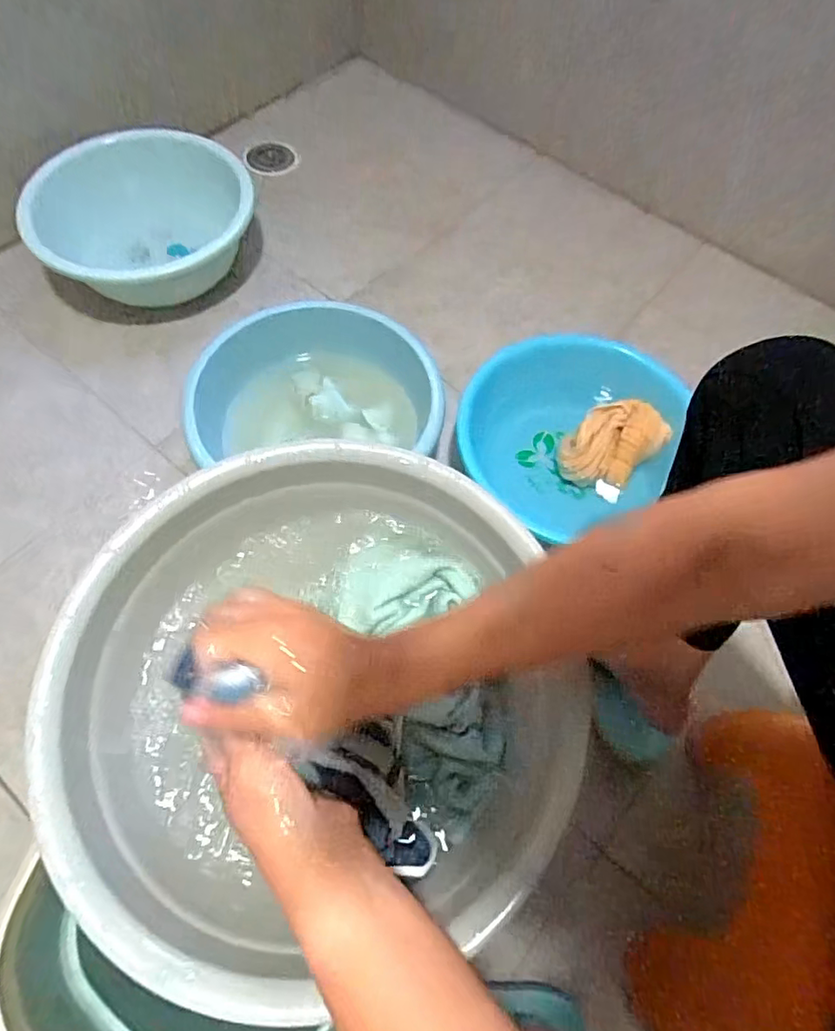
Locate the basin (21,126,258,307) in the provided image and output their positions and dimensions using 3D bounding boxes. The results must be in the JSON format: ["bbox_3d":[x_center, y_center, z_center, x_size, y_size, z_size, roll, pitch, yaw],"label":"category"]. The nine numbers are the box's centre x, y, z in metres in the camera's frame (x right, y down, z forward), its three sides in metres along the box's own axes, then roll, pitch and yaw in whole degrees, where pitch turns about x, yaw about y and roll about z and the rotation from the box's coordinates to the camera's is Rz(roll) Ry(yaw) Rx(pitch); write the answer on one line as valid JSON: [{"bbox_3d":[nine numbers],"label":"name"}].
[{"bbox_3d":[-0.424,-0.437,0.860,0.313,0.150,0.257,2,66,-3],"label":"basin"}]

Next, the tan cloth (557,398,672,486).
[{"bbox_3d":[0.270,-0.100,0.776,0.142,0.048,0.103,-39,73,-18],"label":"tan cloth"}]

